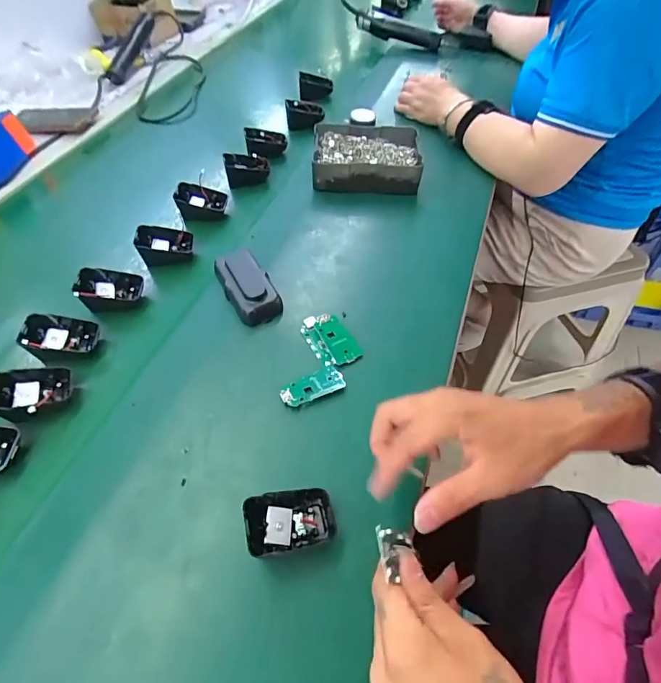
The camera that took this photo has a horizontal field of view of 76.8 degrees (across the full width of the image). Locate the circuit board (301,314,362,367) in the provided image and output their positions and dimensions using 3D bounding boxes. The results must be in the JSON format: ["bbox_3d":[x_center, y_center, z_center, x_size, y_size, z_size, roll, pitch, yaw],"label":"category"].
[{"bbox_3d":[-0.001,-0.003,0.450,0.043,0.010,0.066,-27,55,-16],"label":"circuit board"}]

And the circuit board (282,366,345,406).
[{"bbox_3d":[-0.019,0.045,0.418,0.063,0.005,0.033,-19,43,-18],"label":"circuit board"}]

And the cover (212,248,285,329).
[{"bbox_3d":[-0.096,-0.065,0.486,0.051,0.031,0.100,-23,54,-14],"label":"cover"}]

